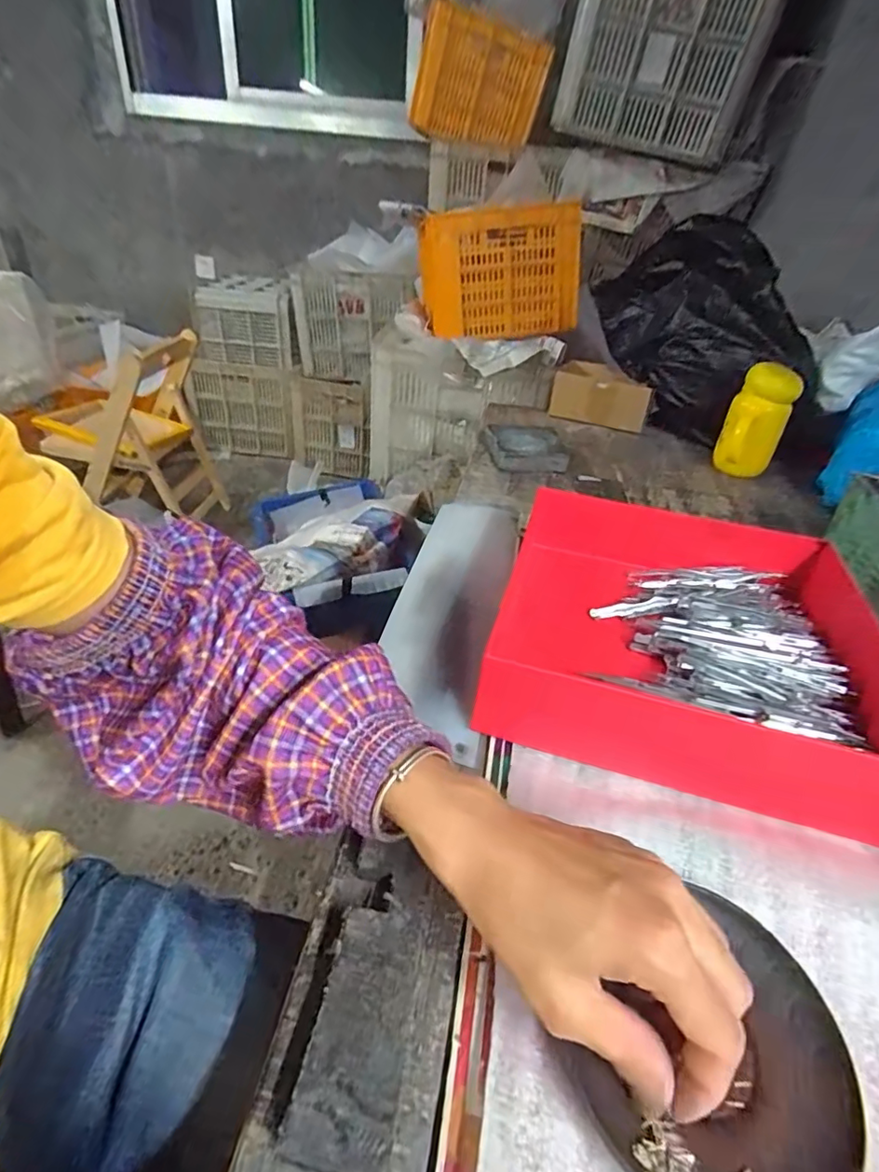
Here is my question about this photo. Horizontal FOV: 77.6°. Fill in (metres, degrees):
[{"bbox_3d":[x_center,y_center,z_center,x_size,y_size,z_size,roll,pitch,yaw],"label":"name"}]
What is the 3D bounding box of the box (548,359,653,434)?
[{"bbox_3d":[0.268,-0.316,0.917,0.157,0.074,0.077,16,37,14],"label":"box"}]

